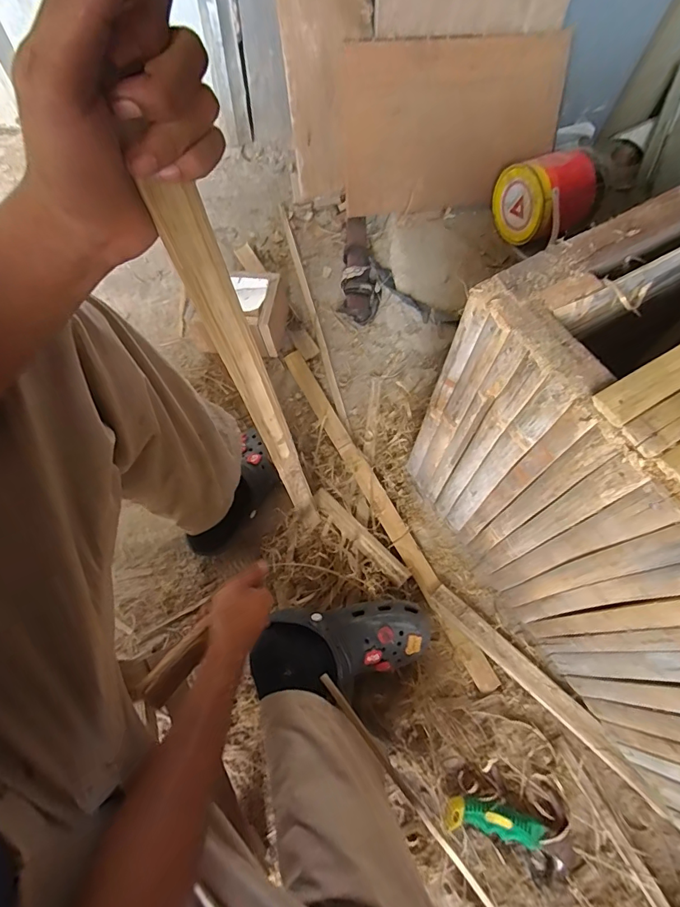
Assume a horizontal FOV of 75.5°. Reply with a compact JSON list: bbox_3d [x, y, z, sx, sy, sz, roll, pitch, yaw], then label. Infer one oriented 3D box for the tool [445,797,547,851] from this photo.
[{"bbox_3d":[0.198,0.477,0.569,0.118,0.024,0.039,12,67,2],"label":"tool"}]

